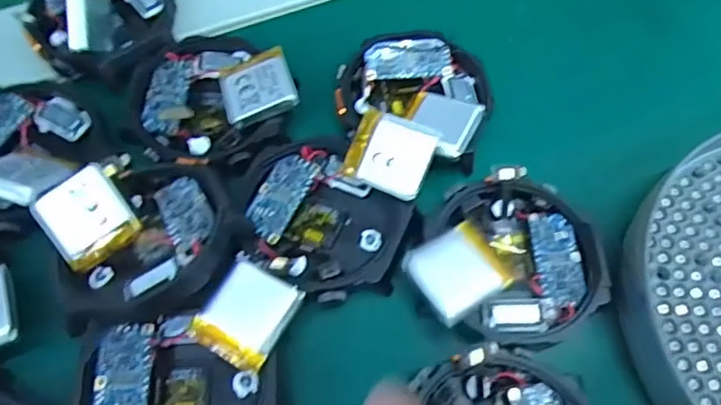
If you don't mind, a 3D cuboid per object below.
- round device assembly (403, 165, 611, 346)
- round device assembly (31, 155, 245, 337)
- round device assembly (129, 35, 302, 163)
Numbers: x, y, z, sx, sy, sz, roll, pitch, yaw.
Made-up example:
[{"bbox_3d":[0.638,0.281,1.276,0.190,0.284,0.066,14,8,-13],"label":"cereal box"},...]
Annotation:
[{"bbox_3d":[0.040,0.015,0.156,0.054,0.016,0.047,-11,64,-7],"label":"round device assembly"},{"bbox_3d":[-0.059,0.006,0.148,0.049,0.010,0.047,1,63,-1],"label":"round device assembly"},{"bbox_3d":[-0.047,-0.035,0.175,0.049,0.008,0.050,1,63,-1],"label":"round device assembly"}]

